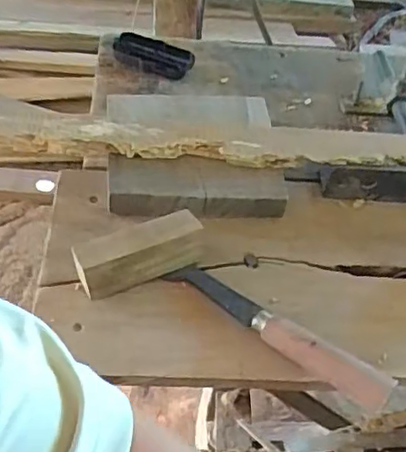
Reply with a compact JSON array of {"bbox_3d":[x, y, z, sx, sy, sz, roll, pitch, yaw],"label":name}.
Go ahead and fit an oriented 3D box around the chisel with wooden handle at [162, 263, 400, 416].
[{"bbox_3d":[0.068,0.094,0.575,0.227,0.033,0.030,32,55,19],"label":"chisel with wooden handle"}]

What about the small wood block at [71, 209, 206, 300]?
[{"bbox_3d":[-0.062,0.026,0.609,0.126,0.045,0.045,-18,55,-20],"label":"small wood block"}]

